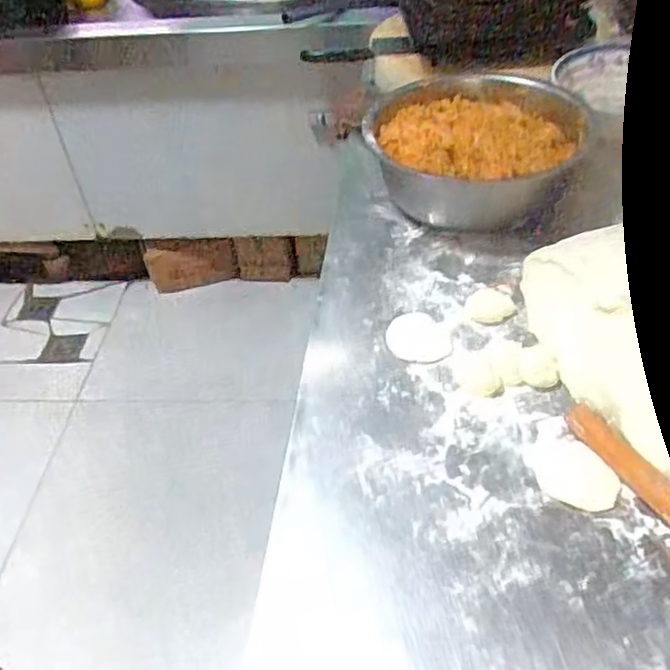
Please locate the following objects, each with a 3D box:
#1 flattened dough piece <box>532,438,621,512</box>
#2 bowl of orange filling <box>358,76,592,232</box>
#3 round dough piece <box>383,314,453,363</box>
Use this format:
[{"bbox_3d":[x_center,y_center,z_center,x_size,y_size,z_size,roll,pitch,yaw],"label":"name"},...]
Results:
[{"bbox_3d":[0.208,0.123,0.605,0.057,0.005,0.078,-26,46,-20],"label":"flattened dough piece"},{"bbox_3d":[0.192,-0.254,0.941,0.258,0.105,0.269,-3,43,3],"label":"bowl of orange filling"},{"bbox_3d":[0.090,0.002,0.752,0.068,0.004,0.077,-5,43,2],"label":"round dough piece"}]

